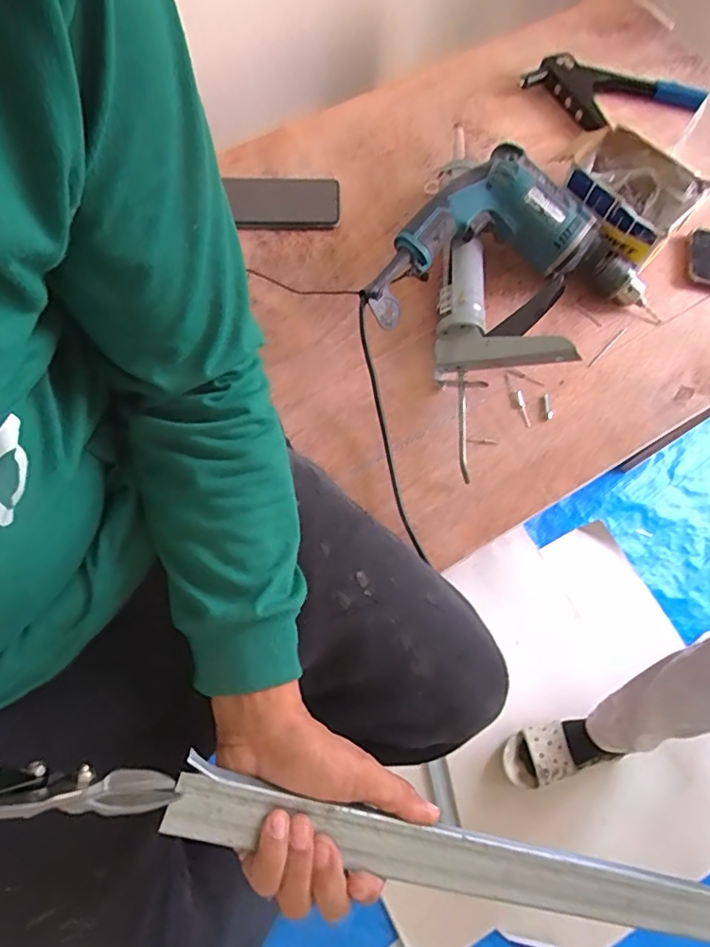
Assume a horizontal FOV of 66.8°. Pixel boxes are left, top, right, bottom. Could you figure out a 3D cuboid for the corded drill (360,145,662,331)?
[{"bbox_3d":[0.163,-0.261,0.611,0.321,0.092,0.175,-8,71,-4],"label":"corded drill"}]

